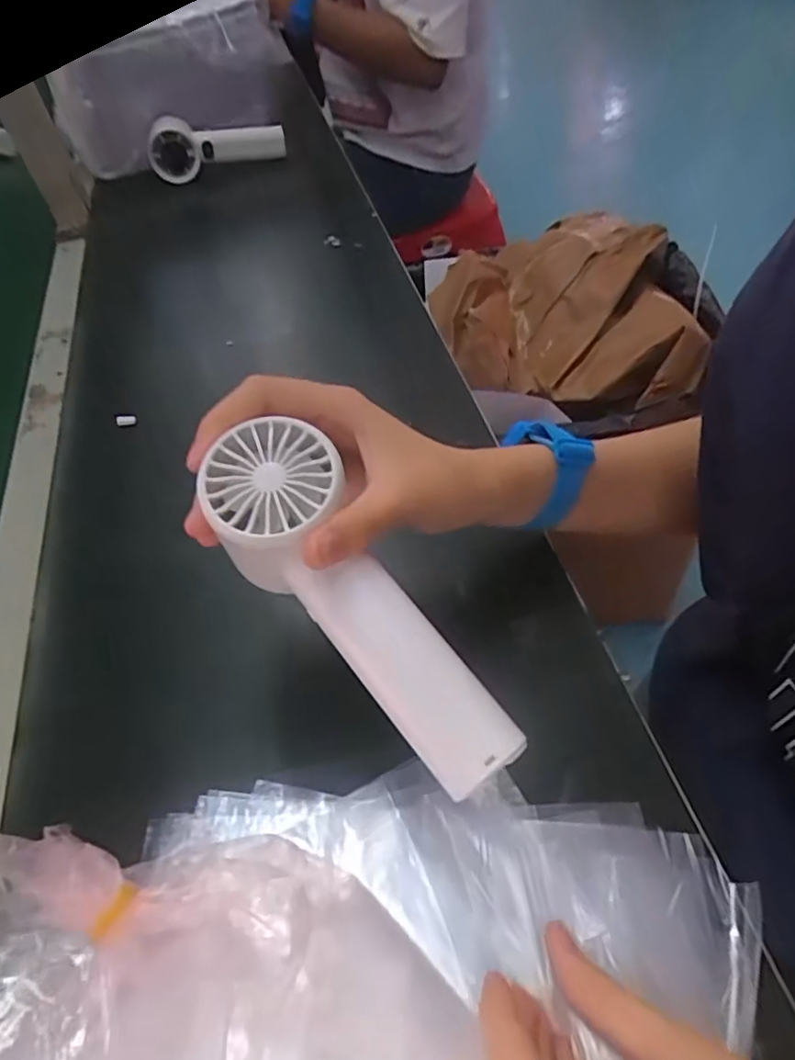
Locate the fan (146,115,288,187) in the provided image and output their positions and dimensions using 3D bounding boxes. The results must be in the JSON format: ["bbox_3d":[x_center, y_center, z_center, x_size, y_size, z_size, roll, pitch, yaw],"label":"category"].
[{"bbox_3d":[-0.201,-0.428,0.703,0.149,0.054,0.031,-8,51,-1],"label":"fan"}]

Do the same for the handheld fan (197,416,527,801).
[{"bbox_3d":[-0.017,0.026,0.238,0.047,0.033,0.153,-37,85,-27],"label":"handheld fan"}]

